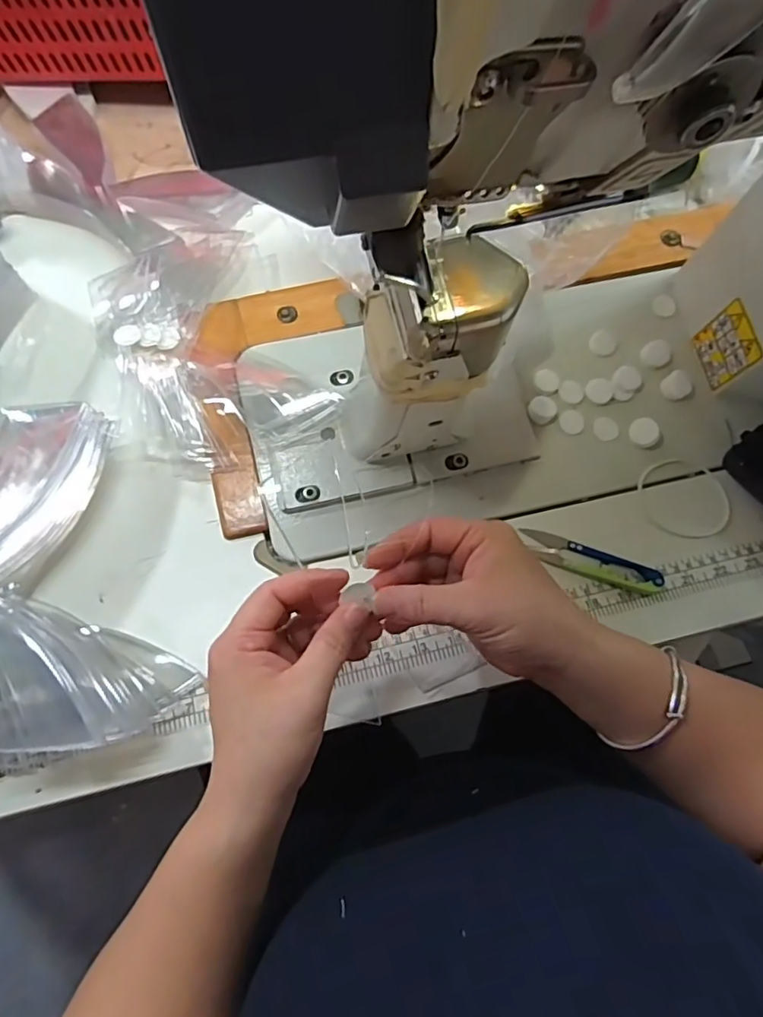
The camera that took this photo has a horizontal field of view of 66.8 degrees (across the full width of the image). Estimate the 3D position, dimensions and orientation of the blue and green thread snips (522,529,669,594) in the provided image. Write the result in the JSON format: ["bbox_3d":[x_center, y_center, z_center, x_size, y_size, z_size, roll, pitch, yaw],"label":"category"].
[{"bbox_3d":[0.154,0.038,0.420,0.102,0.014,0.022,19,70,5],"label":"blue and green thread snips"}]

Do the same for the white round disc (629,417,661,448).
[{"bbox_3d":[0.205,-0.059,0.451,0.017,0.015,0.023,-40,76,-15],"label":"white round disc"}]

